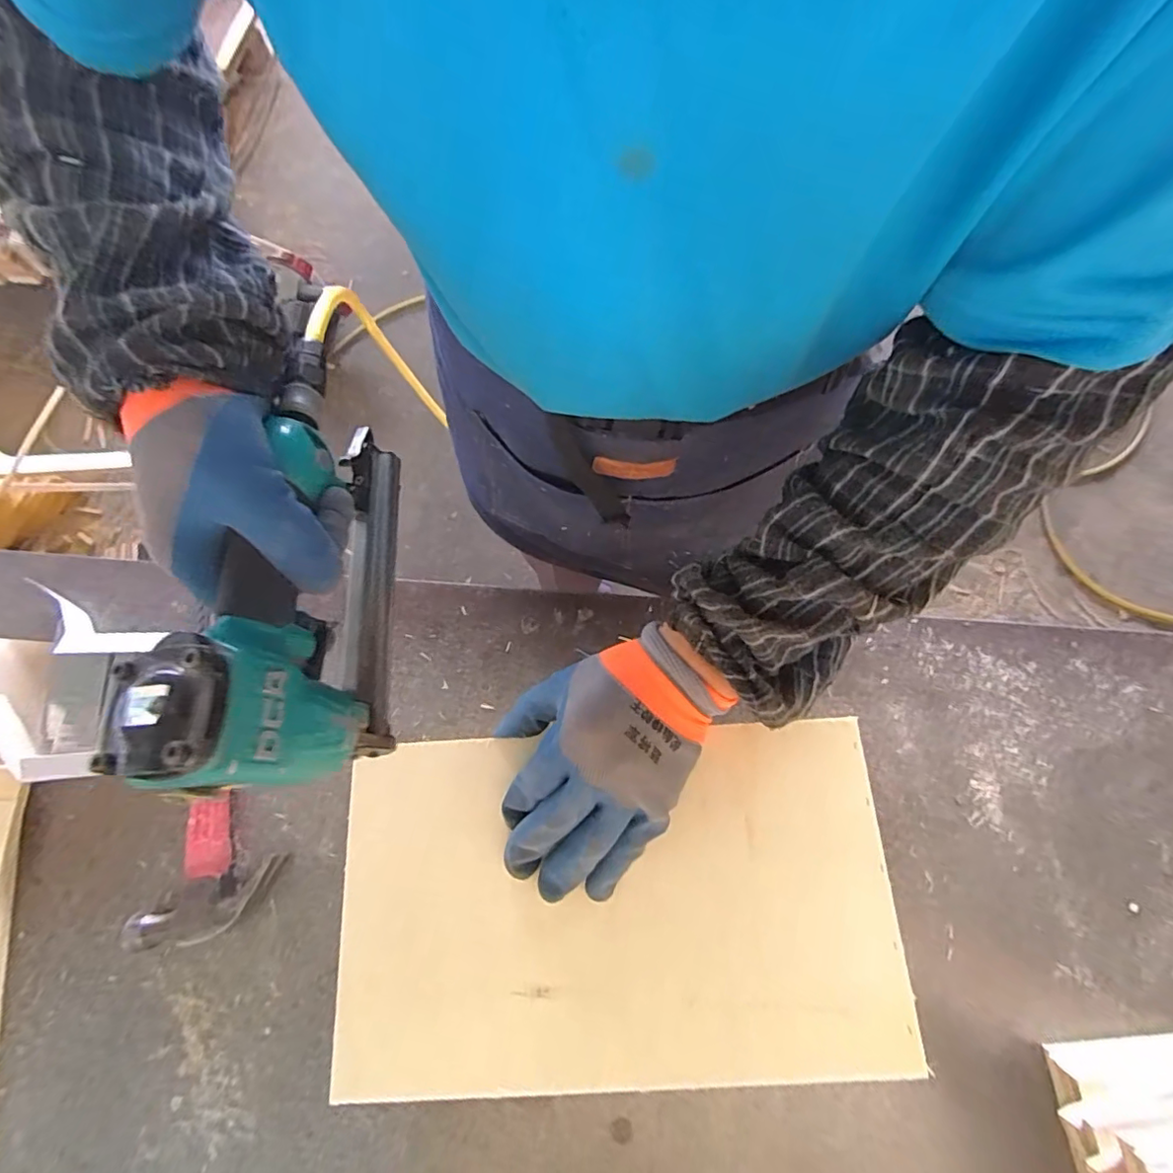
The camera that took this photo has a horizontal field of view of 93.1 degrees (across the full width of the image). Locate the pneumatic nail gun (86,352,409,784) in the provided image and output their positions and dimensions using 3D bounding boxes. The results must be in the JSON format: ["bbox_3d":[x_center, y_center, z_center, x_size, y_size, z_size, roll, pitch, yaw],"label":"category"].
[{"bbox_3d":[-0.154,-0.011,0.308,0.063,0.144,0.222,1,73,3],"label":"pneumatic nail gun"}]

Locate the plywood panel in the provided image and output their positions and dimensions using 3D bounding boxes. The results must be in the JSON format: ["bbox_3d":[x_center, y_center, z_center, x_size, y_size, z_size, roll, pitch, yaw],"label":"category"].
[{"bbox_3d":[0.018,0.195,0.352,0.339,0.013,0.196,-3,73,1],"label":"plywood panel"}]

